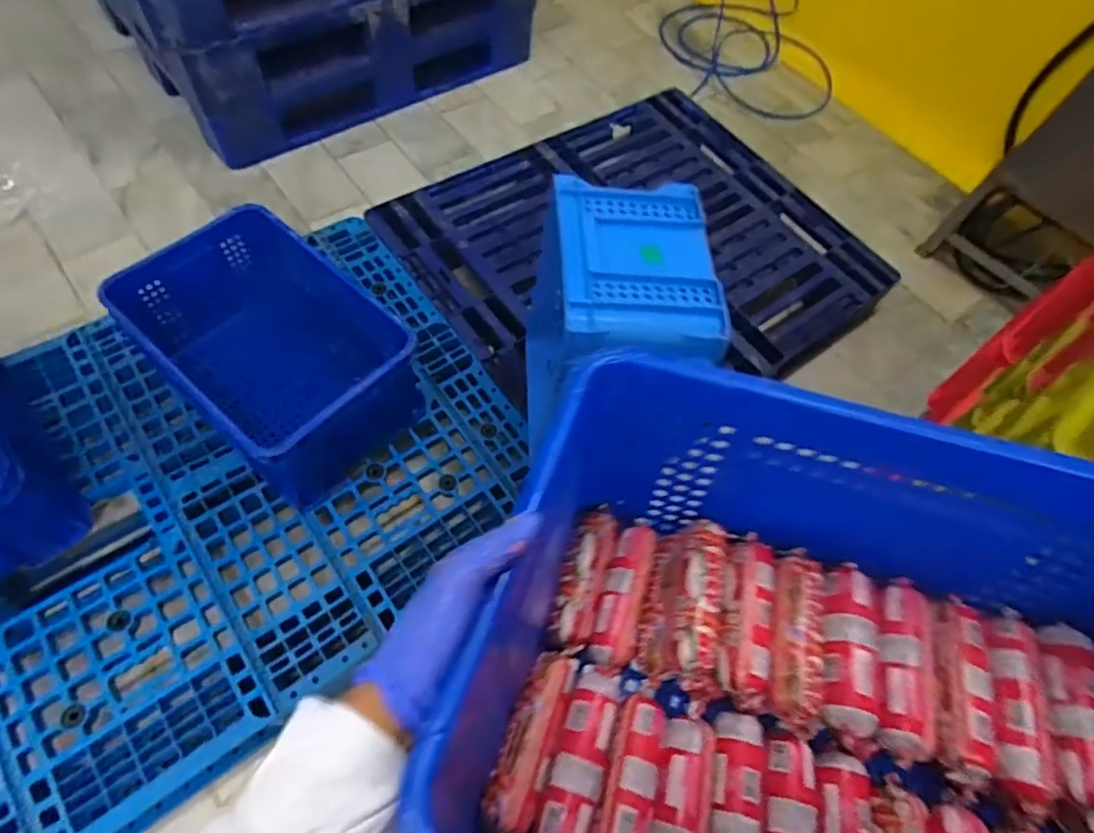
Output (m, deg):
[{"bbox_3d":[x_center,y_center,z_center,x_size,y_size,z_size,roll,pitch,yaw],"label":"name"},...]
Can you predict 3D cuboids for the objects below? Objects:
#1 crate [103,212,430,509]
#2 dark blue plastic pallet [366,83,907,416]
[{"bbox_3d":[-0.554,-0.141,1.231,0.527,0.232,0.364,38,64,15],"label":"crate"},{"bbox_3d":[0.276,-0.465,1.695,1.192,0.167,0.984,-32,69,-21],"label":"dark blue plastic pallet"}]

